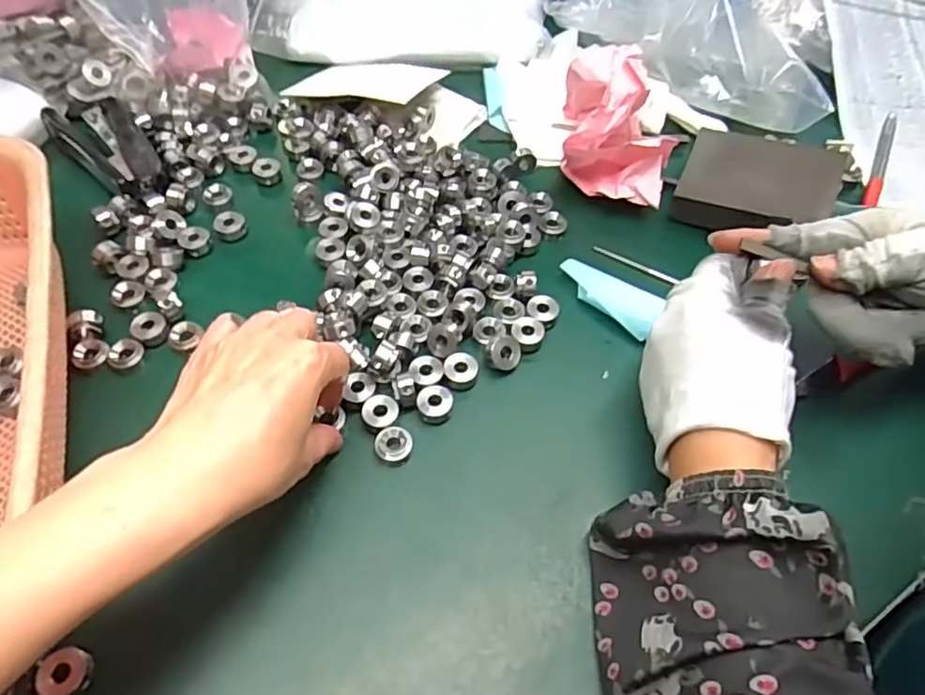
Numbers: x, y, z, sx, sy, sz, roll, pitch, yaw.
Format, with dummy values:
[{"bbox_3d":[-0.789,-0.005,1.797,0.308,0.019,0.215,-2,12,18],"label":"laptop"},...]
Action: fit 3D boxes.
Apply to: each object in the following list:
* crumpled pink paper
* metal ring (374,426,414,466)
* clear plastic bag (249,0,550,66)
[{"bbox_3d":[0.105,-0.151,0.435,0.070,0.062,0.094,6,57,4],"label":"crumpled pink paper"},{"bbox_3d":[-0.037,0.052,0.336,0.019,0.011,0.017,23,60,14],"label":"metal ring"},{"bbox_3d":[-0.052,-0.306,0.554,0.246,0.038,0.133,5,57,3],"label":"clear plastic bag"}]

